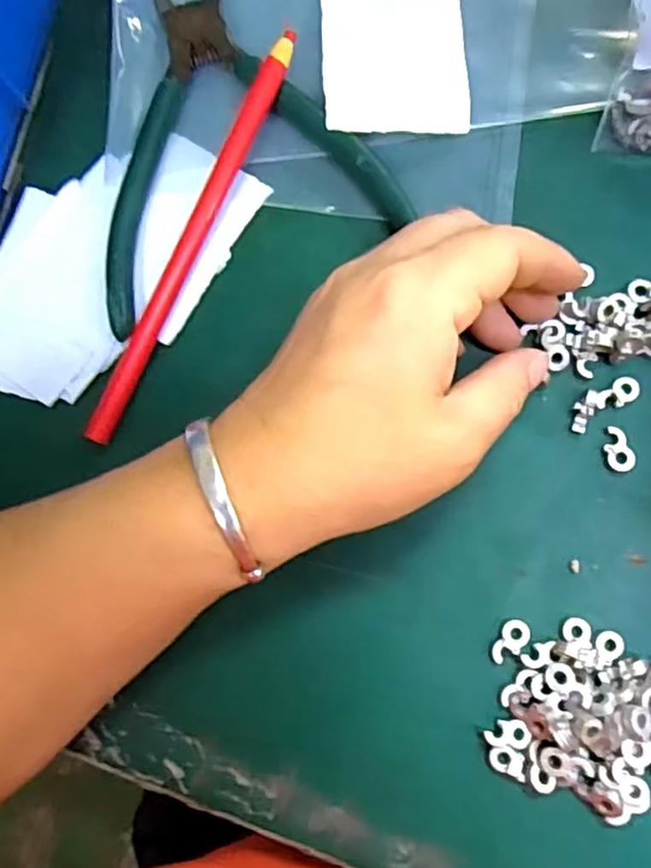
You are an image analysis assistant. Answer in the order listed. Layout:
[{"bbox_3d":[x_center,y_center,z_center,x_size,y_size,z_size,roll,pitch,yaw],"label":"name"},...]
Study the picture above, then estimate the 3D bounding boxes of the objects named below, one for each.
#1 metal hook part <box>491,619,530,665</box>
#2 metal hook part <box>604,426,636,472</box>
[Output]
[{"bbox_3d":[0.062,0.070,0.221,0.009,0.004,0.016,30,86,7],"label":"metal hook part"},{"bbox_3d":[0.101,0.005,0.228,0.009,0.004,0.016,-15,82,2],"label":"metal hook part"}]

